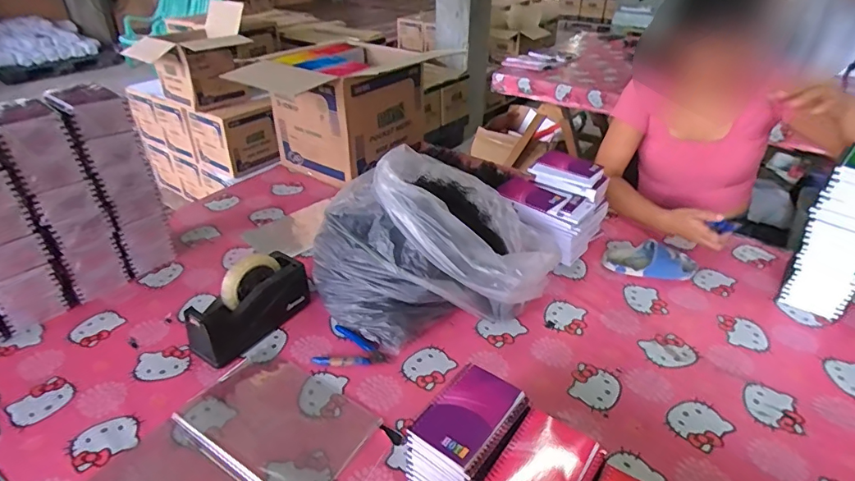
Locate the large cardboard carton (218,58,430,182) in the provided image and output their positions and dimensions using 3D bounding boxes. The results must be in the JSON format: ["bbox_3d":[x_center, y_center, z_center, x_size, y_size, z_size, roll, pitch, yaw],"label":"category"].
[{"bbox_3d":[-0.207,-0.334,1.338,0.309,0.279,0.305,24,40,33],"label":"large cardboard carton"}]

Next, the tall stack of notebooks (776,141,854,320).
[{"bbox_3d":[0.696,-0.001,0.826,0.099,0.291,0.085,24,40,33],"label":"tall stack of notebooks"}]

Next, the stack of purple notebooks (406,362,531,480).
[{"bbox_3d":[0.049,0.247,0.598,0.100,0.114,0.133,23,40,29],"label":"stack of purple notebooks"}]

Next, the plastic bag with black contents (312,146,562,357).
[{"bbox_3d":[0.009,0.004,0.857,0.412,0.241,0.274,-3,33,-4],"label":"plastic bag with black contents"}]

